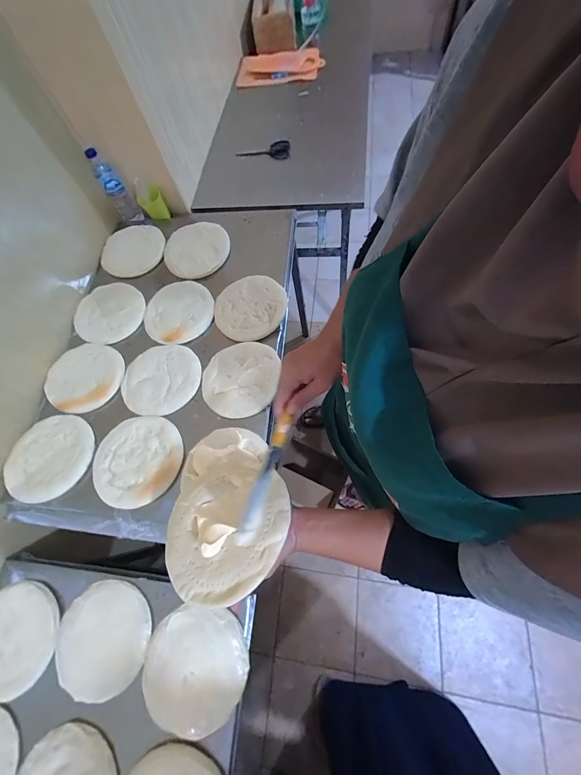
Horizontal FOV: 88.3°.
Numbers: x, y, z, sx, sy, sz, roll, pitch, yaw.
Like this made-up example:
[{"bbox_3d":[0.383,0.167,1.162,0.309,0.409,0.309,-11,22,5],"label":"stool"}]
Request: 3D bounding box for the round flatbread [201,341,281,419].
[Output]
[{"bbox_3d":[-0.124,-0.026,0.730,0.182,0.013,0.198,-5,63,9],"label":"round flatbread"}]

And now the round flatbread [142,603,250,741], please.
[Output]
[{"bbox_3d":[-0.184,0.542,0.575,0.193,0.016,0.187,-2,67,5],"label":"round flatbread"}]

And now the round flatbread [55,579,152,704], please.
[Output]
[{"bbox_3d":[-0.378,0.503,0.605,0.180,0.014,0.189,-2,67,5],"label":"round flatbread"}]

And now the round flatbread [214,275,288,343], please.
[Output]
[{"bbox_3d":[-0.111,-0.221,0.809,0.196,0.019,0.191,-2,72,7],"label":"round flatbread"}]

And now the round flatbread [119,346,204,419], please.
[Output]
[{"bbox_3d":[-0.329,-0.027,0.755,0.193,0.013,0.194,-2,67,5],"label":"round flatbread"}]

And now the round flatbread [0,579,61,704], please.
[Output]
[{"bbox_3d":[-0.586,0.530,0.626,0.186,0.013,0.200,-2,67,5],"label":"round flatbread"}]

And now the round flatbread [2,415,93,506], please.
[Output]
[{"bbox_3d":[-0.555,0.155,0.690,0.190,0.019,0.184,-2,67,5],"label":"round flatbread"}]

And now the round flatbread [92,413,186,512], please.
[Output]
[{"bbox_3d":[-0.337,0.156,0.667,0.186,0.011,0.196,-2,60,3],"label":"round flatbread"}]

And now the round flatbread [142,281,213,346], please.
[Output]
[{"bbox_3d":[-0.312,-0.210,0.837,0.193,0.016,0.185,-2,67,5],"label":"round flatbread"}]

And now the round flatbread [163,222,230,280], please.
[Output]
[{"bbox_3d":[-0.286,-0.424,0.909,0.198,0.022,0.199,-1,70,3],"label":"round flatbread"}]

